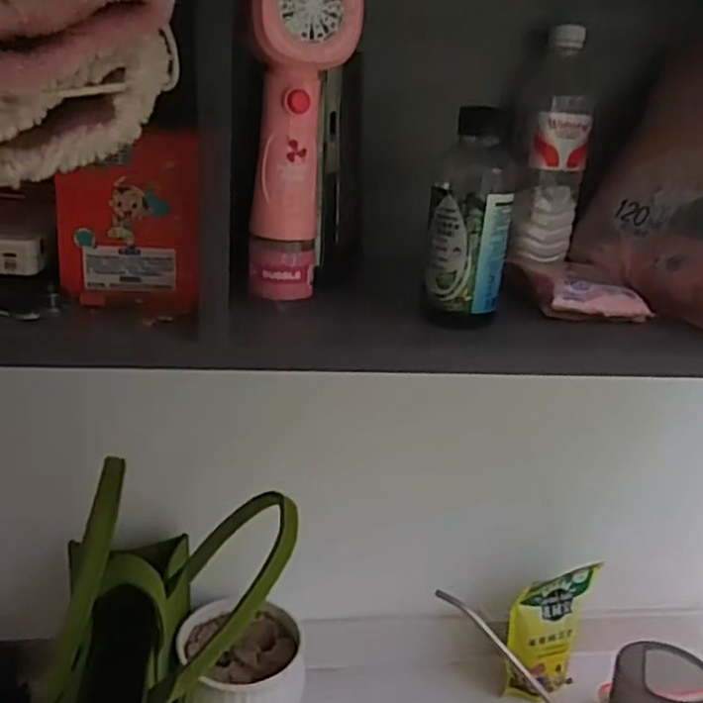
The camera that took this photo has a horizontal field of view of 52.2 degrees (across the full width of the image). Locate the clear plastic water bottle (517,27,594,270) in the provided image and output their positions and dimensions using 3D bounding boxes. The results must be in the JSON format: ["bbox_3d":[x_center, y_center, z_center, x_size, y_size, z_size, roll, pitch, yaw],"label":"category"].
[{"bbox_3d":[0.184,-0.183,0.656,0.062,0.193,0.050,8,20,11],"label":"clear plastic water bottle"}]

